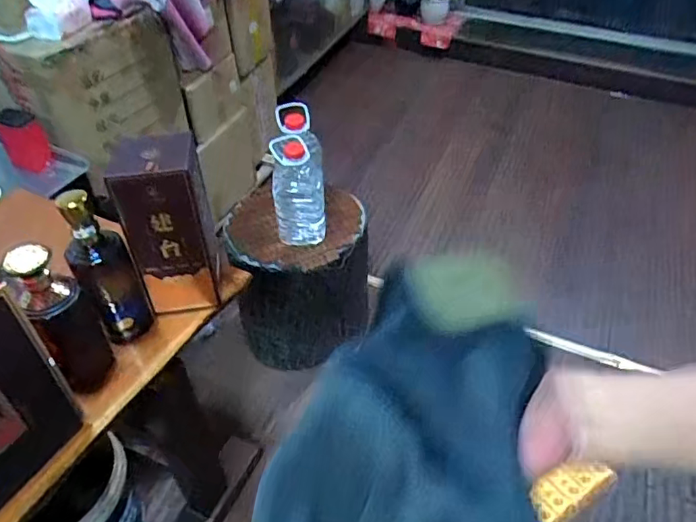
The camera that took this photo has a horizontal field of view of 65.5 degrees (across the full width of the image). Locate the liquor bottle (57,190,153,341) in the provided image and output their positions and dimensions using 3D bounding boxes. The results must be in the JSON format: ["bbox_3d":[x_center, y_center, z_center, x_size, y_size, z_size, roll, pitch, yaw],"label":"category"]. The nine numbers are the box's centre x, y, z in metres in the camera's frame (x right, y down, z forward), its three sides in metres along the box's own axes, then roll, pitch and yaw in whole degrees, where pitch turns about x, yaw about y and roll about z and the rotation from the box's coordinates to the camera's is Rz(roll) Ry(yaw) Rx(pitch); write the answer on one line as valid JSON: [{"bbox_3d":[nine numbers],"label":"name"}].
[{"bbox_3d":[-0.348,0.016,0.783,0.078,0.238,0.063,-23,49,-23],"label":"liquor bottle"}]

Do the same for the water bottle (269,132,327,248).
[{"bbox_3d":[-0.120,-0.166,1.344,0.127,0.262,0.105,-4,44,-4],"label":"water bottle"}]

